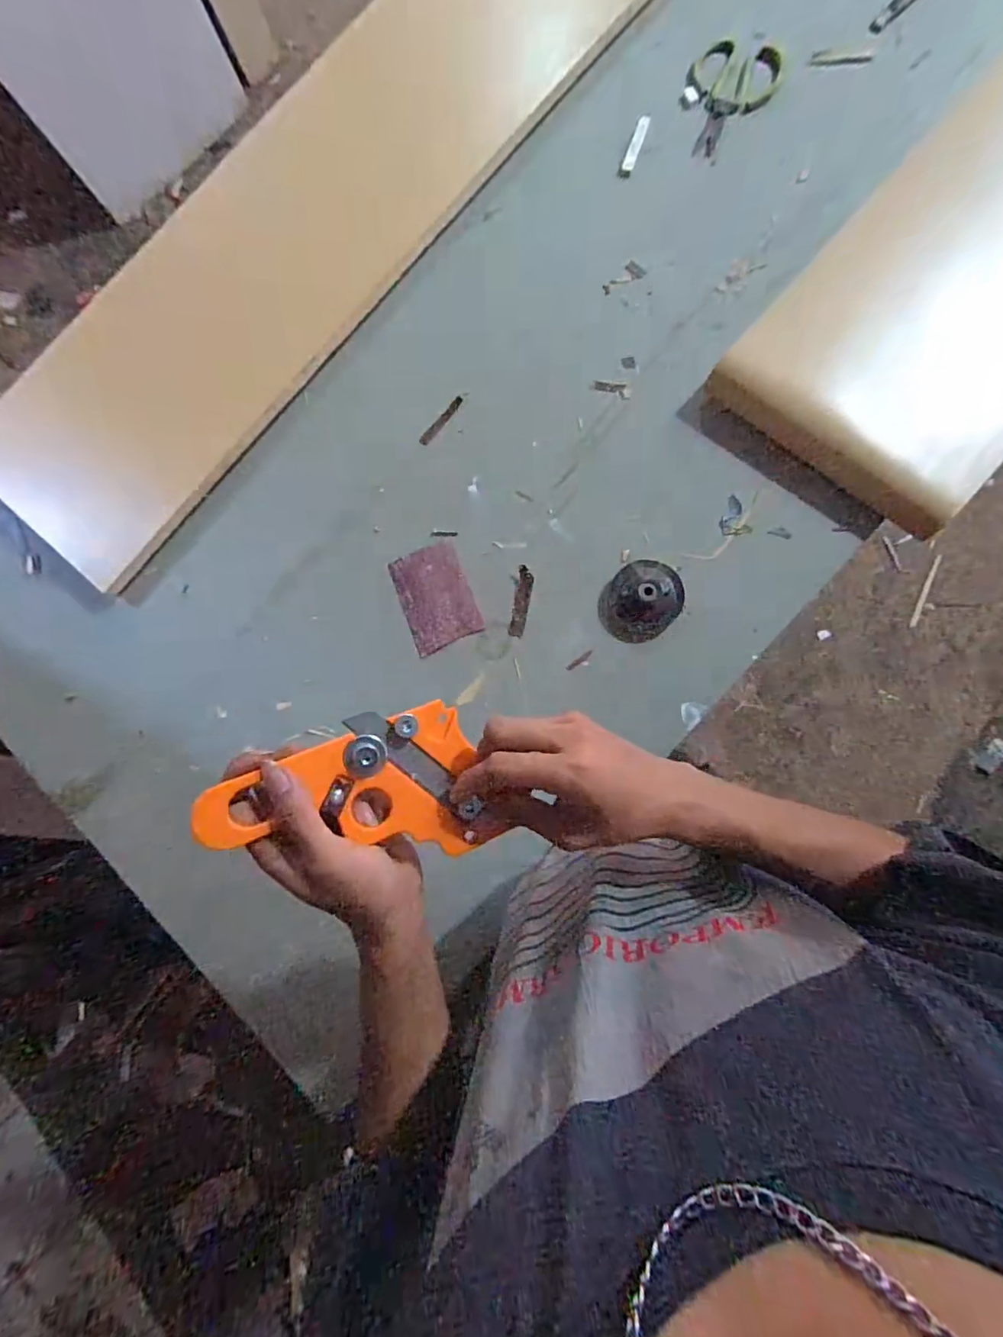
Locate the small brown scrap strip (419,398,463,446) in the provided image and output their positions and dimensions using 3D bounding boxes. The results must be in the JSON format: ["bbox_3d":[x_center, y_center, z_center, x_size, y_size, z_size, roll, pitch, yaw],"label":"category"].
[{"bbox_3d":[-0.076,-0.317,0.705,0.014,0.004,0.076,42,89,8],"label":"small brown scrap strip"}]

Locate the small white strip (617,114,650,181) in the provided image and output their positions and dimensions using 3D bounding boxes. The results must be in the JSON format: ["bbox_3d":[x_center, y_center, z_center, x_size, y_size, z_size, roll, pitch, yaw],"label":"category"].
[{"bbox_3d":[0.176,-0.688,0.726,0.017,0.004,0.094,20,86,7],"label":"small white strip"}]

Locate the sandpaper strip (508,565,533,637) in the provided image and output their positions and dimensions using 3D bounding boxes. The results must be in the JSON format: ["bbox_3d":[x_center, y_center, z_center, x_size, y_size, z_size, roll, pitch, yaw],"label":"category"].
[{"bbox_3d":[0.024,-0.080,0.661,0.019,0.008,0.085,10,84,6],"label":"sandpaper strip"}]

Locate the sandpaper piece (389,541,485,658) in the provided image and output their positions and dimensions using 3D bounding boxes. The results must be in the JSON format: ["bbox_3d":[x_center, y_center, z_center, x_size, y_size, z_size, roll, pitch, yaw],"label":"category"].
[{"bbox_3d":[-0.080,-0.087,0.671,0.085,0.012,0.121,-21,82,3],"label":"sandpaper piece"}]

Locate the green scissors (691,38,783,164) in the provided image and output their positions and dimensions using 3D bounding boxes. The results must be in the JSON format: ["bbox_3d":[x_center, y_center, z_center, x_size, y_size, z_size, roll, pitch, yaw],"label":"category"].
[{"bbox_3d":[0.297,-0.744,0.722,0.107,0.015,0.161,19,86,7],"label":"green scissors"}]

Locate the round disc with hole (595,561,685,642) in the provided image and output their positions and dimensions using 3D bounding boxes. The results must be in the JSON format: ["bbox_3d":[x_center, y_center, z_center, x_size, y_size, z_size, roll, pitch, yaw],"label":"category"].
[{"bbox_3d":[0.162,-0.080,0.638,0.083,0.028,0.096,42,89,8],"label":"round disc with hole"}]

